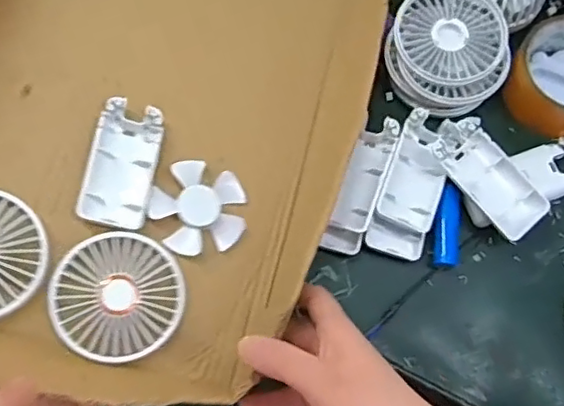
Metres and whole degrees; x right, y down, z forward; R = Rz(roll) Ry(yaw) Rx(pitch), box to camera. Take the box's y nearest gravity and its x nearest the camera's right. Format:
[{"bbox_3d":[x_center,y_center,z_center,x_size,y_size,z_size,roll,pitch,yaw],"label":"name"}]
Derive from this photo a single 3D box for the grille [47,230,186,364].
[{"bbox_3d":[-0.111,0.063,0.407,0.085,0.005,0.085,5,74,-16],"label":"grille"}]

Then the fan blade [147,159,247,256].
[{"bbox_3d":[-0.060,0.005,0.439,0.068,0.007,0.070,4,75,-15],"label":"fan blade"}]

